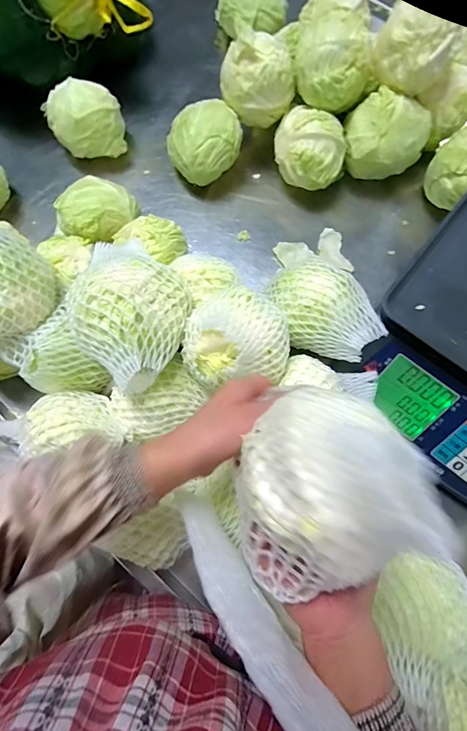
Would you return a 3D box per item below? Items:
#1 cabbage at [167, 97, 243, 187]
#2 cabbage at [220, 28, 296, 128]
[{"bbox_3d":[-0.048,-0.368,0.624,0.121,0.105,0.109,-8,74,-1],"label":"cabbage"},{"bbox_3d":[0.036,-0.446,0.572,0.098,0.100,0.088,-31,76,-7],"label":"cabbage"}]

